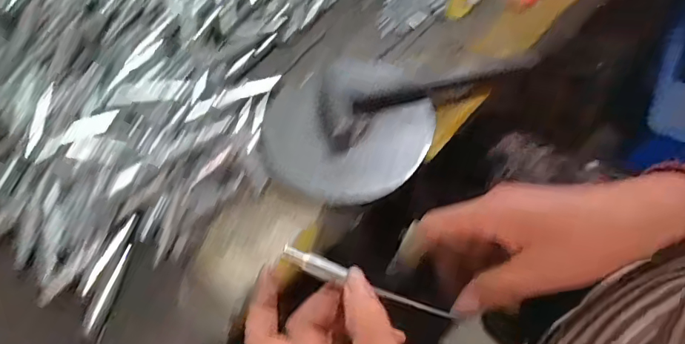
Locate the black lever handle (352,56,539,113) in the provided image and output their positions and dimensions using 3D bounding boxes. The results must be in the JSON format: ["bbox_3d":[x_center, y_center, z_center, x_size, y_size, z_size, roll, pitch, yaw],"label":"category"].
[{"bbox_3d":[0.083,-0.068,0.398,0.154,0.012,0.012,-16,63,-7],"label":"black lever handle"}]

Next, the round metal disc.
[{"bbox_3d":[0.004,-0.037,0.389,0.127,0.014,0.123,-1,63,3],"label":"round metal disc"}]

